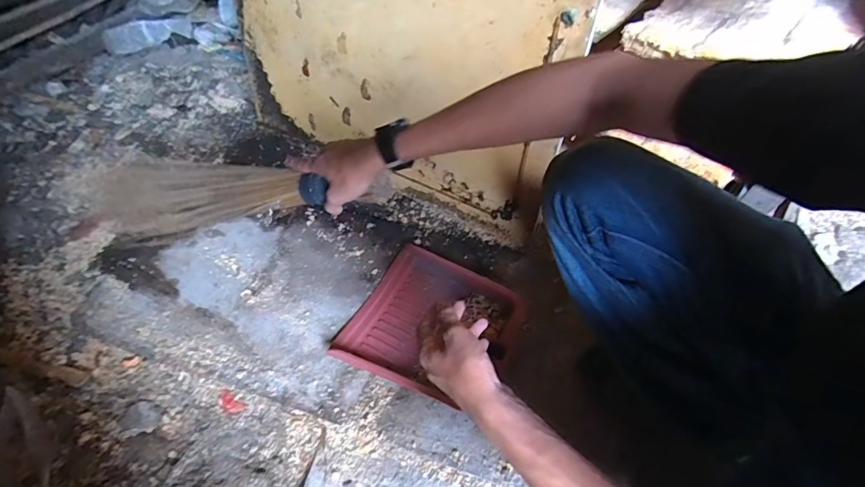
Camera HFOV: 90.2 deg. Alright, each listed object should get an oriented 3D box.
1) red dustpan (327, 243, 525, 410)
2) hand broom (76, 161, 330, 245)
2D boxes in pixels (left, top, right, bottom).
[{"bbox_3d":[-0.007,0.142,0.754,0.276,0.070,0.250,25,61,19],"label":"red dustpan"},{"bbox_3d":[-0.366,-0.072,0.677,0.467,0.112,0.072,-2,54,22],"label":"hand broom"}]

